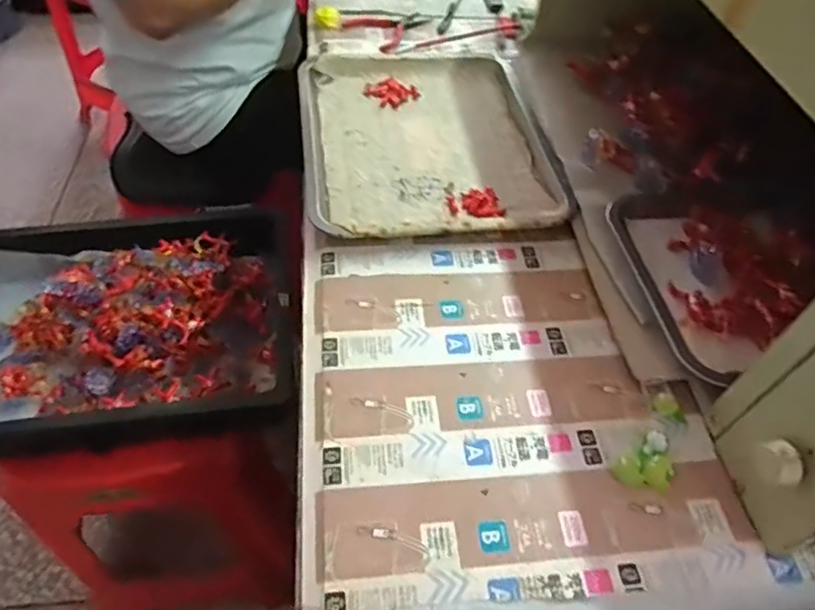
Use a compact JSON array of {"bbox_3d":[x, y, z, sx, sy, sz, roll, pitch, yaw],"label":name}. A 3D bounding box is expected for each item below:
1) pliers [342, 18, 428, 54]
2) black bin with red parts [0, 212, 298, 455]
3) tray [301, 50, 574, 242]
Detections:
[{"bbox_3d":[-0.039,-0.378,0.780,0.092,0.007,0.116,23,55,14],"label":"pliers"},{"bbox_3d":[-0.381,0.031,0.717,0.422,0.096,0.303,-6,52,-6],"label":"black bin with red parts"},{"bbox_3d":[0.018,-0.194,0.631,0.249,0.024,0.329,-5,53,-7],"label":"tray"}]

